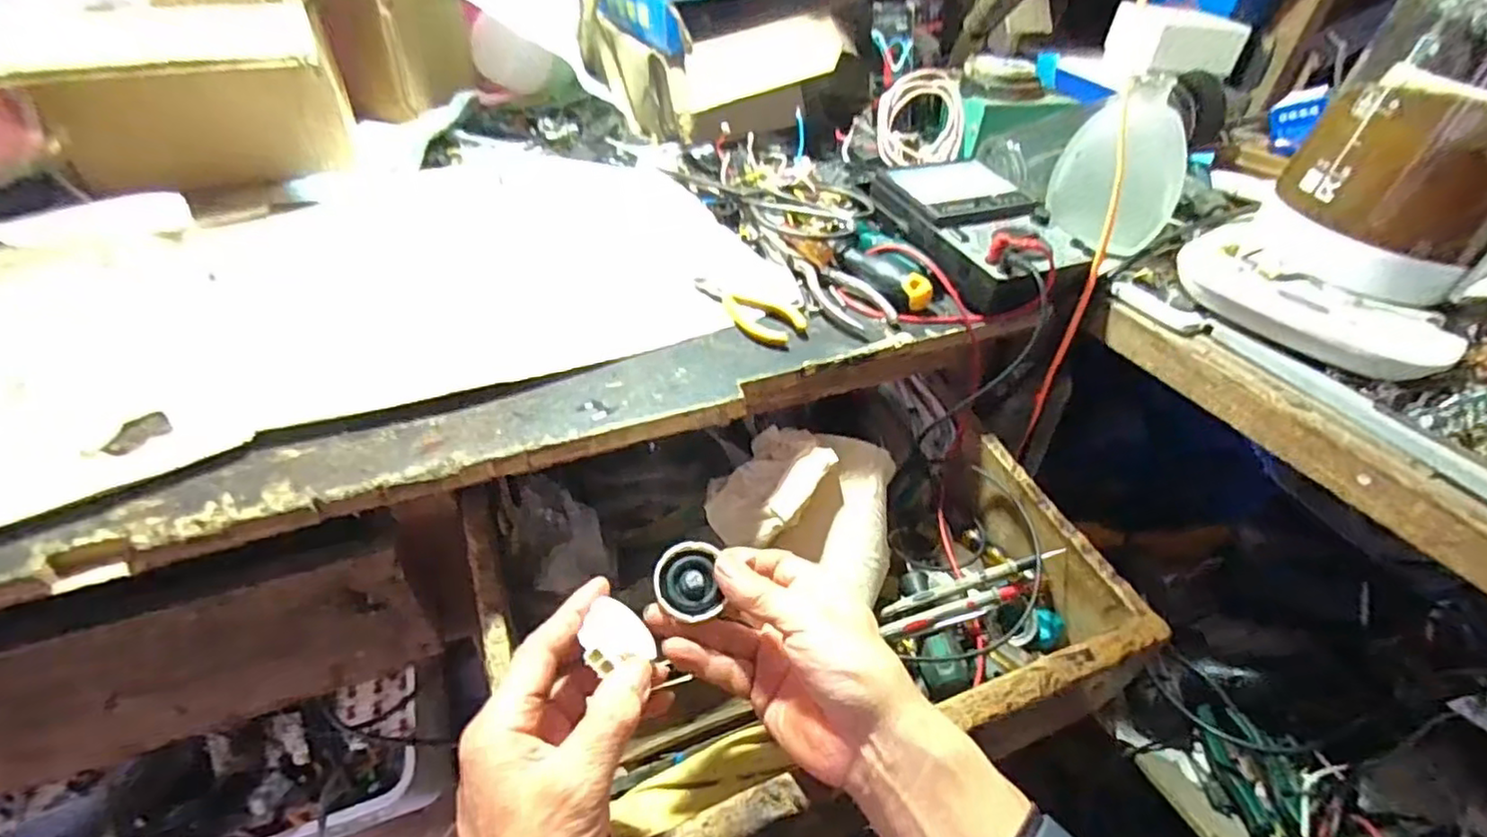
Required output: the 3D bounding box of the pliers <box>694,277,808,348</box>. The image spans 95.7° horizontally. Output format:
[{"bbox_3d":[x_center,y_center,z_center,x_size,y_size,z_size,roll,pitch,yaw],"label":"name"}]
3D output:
[{"bbox_3d":[-0.003,-0.083,0.497,0.099,0.011,0.033,31,48,27],"label":"pliers"}]

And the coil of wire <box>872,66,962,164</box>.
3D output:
[{"bbox_3d":[0.172,-0.297,0.668,0.084,0.087,0.020,-9,9,-3],"label":"coil of wire"}]

